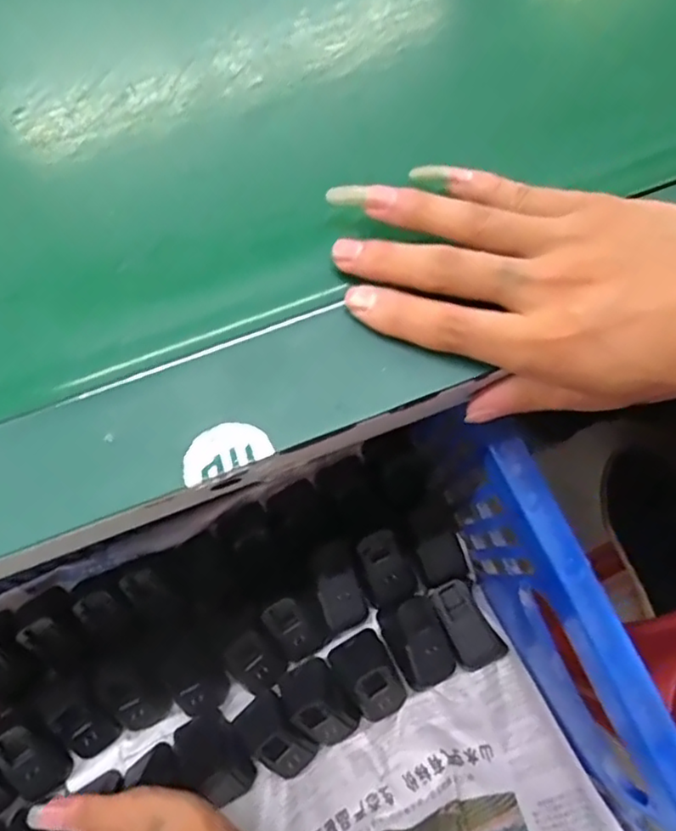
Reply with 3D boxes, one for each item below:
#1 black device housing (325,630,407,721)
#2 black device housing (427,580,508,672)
[{"bbox_3d":[0.028,0.202,0.499,0.047,0.037,0.067,-37,79,-7],"label":"black device housing"},{"bbox_3d":[0.100,0.167,0.509,0.035,0.024,0.068,-33,79,-6],"label":"black device housing"}]

